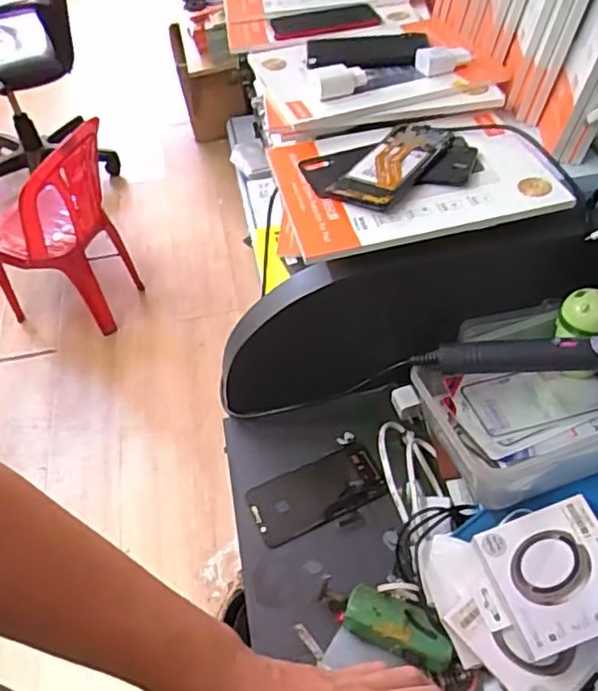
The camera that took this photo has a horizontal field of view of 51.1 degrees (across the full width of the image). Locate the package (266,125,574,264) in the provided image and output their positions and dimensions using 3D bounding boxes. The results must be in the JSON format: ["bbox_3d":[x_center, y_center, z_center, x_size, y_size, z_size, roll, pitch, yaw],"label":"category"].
[{"bbox_3d":[0.119,-0.175,0.653,0.272,0.018,0.184,-11,50,-4],"label":"package"}]

